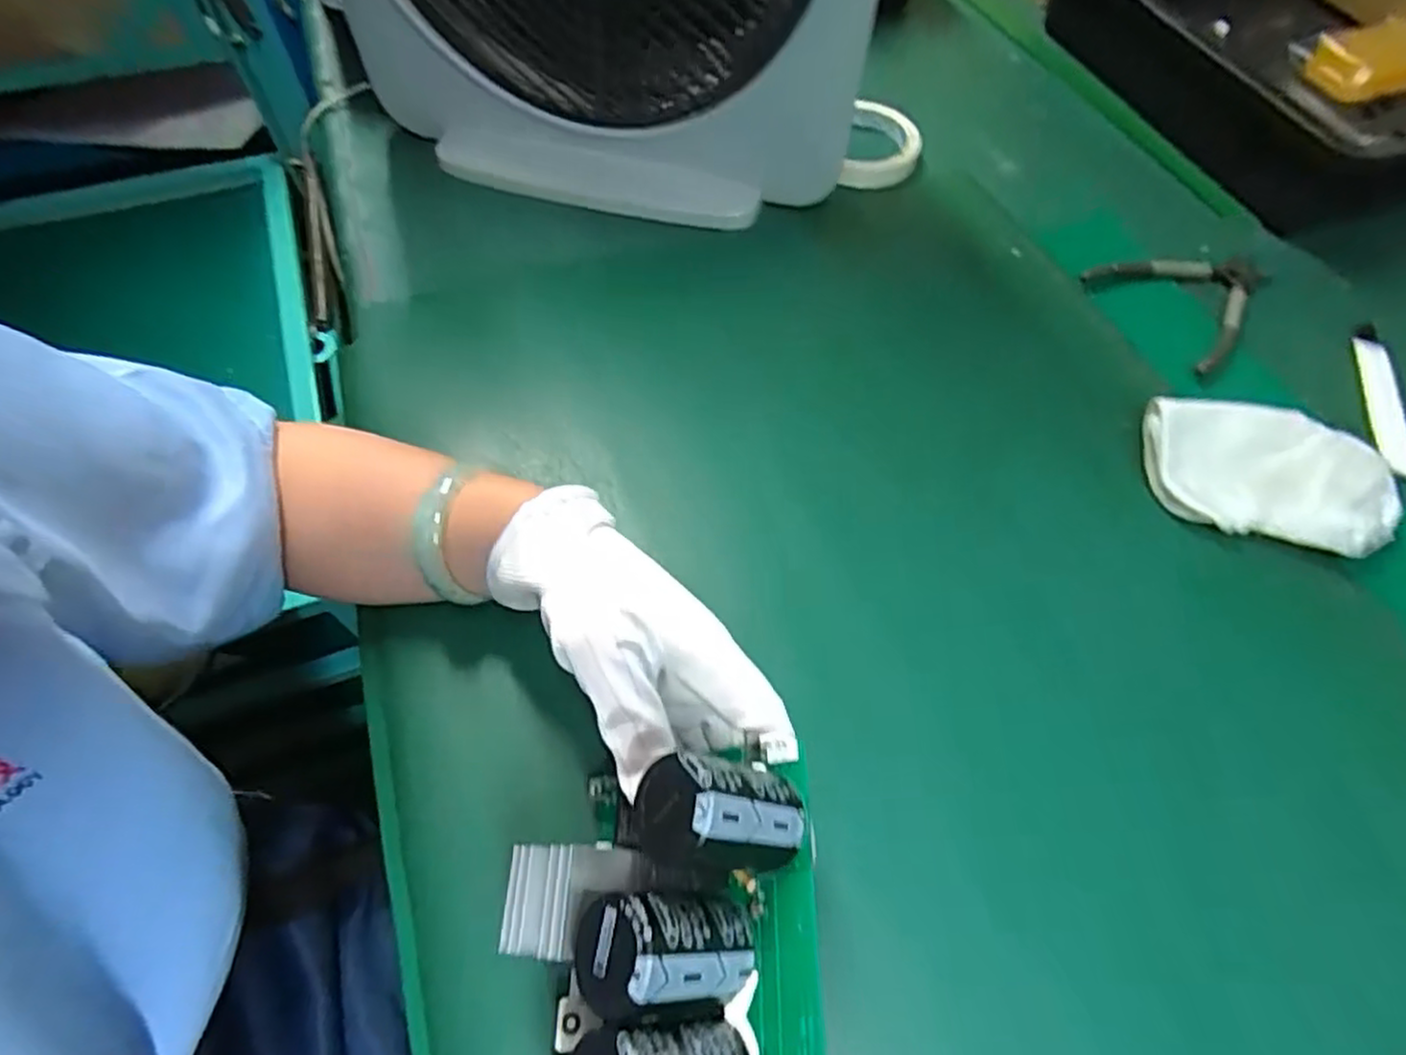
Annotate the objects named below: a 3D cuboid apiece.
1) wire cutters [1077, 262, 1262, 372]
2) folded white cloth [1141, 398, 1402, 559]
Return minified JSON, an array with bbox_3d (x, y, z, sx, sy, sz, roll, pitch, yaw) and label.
[{"bbox_3d":[0.359,-0.172,0.510,0.130,0.006,0.108,-28,64,-17],"label":"wire cutters"},{"bbox_3d":[0.332,-0.033,0.418,0.129,0.023,0.087,16,60,7],"label":"folded white cloth"}]

